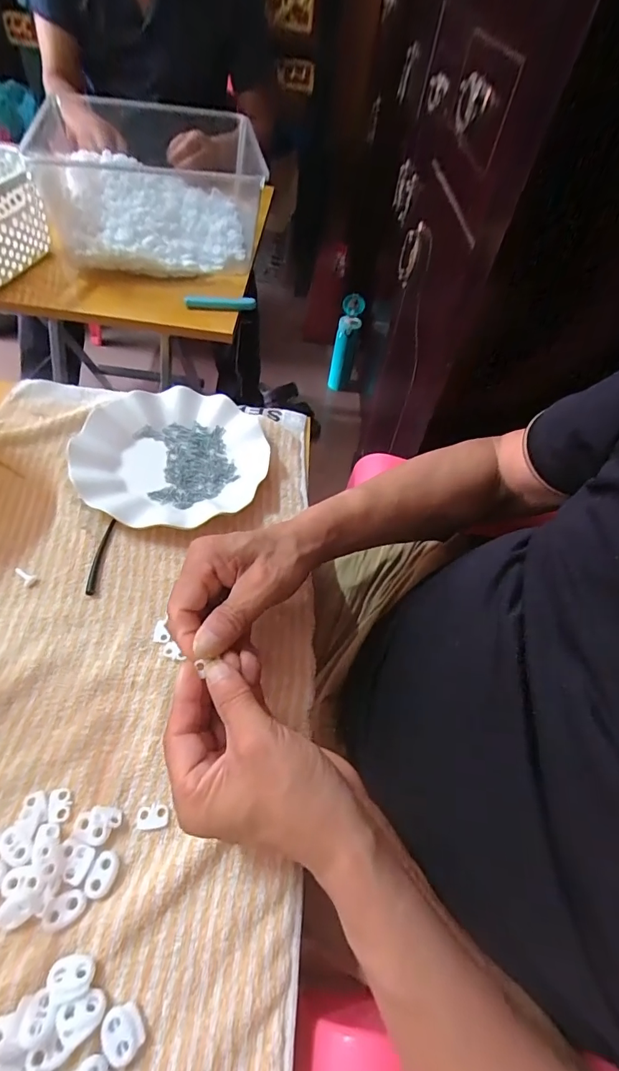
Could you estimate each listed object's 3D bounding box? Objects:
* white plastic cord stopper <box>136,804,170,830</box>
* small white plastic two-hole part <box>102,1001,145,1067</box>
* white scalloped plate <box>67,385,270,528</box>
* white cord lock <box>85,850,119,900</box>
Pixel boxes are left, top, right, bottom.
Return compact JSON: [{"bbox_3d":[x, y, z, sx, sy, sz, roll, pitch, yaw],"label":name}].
[{"bbox_3d":[-0.098,0.176,0.284,0.019,0.004,0.013,-5,56,-7],"label":"white plastic cord stopper"},{"bbox_3d":[-0.094,0.251,0.229,0.017,0.007,0.022,-23,60,-23],"label":"small white plastic two-hole part"},{"bbox_3d":[-0.133,-0.083,0.447,0.176,0.022,0.182,2,55,-2],"label":"white scalloped plate"},{"bbox_3d":[-0.120,0.197,0.264,0.014,0.006,0.022,15,53,3],"label":"white cord lock"}]

